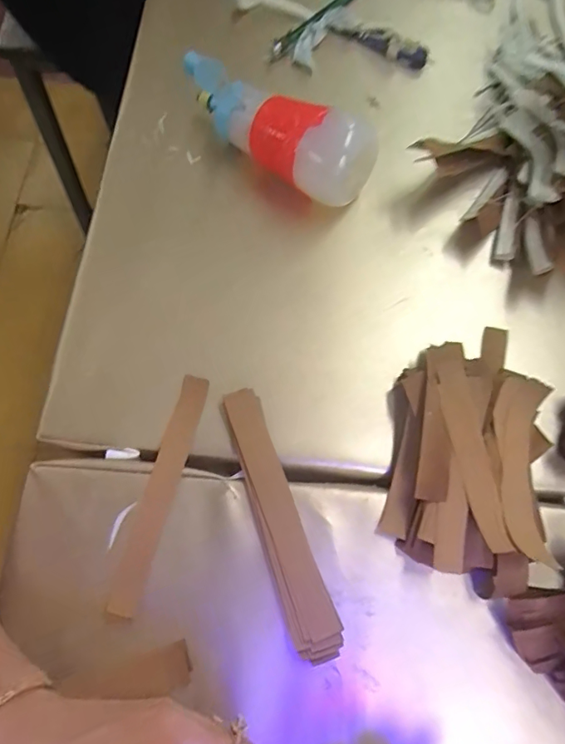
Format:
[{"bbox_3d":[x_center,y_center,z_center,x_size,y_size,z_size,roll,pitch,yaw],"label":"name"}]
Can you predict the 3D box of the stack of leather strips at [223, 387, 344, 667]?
[{"bbox_3d":[-0.004,0.096,0.328,0.029,0.012,0.176,-18,74,-6],"label":"stack of leather strips"}]

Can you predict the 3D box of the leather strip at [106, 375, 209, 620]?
[{"bbox_3d":[-0.084,0.081,0.339,0.020,0.004,0.163,15,73,4],"label":"leather strip"}]

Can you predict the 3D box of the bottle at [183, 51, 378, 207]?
[{"bbox_3d":[-0.005,-0.193,0.387,0.166,0.059,0.051,29,75,8],"label":"bottle"}]

